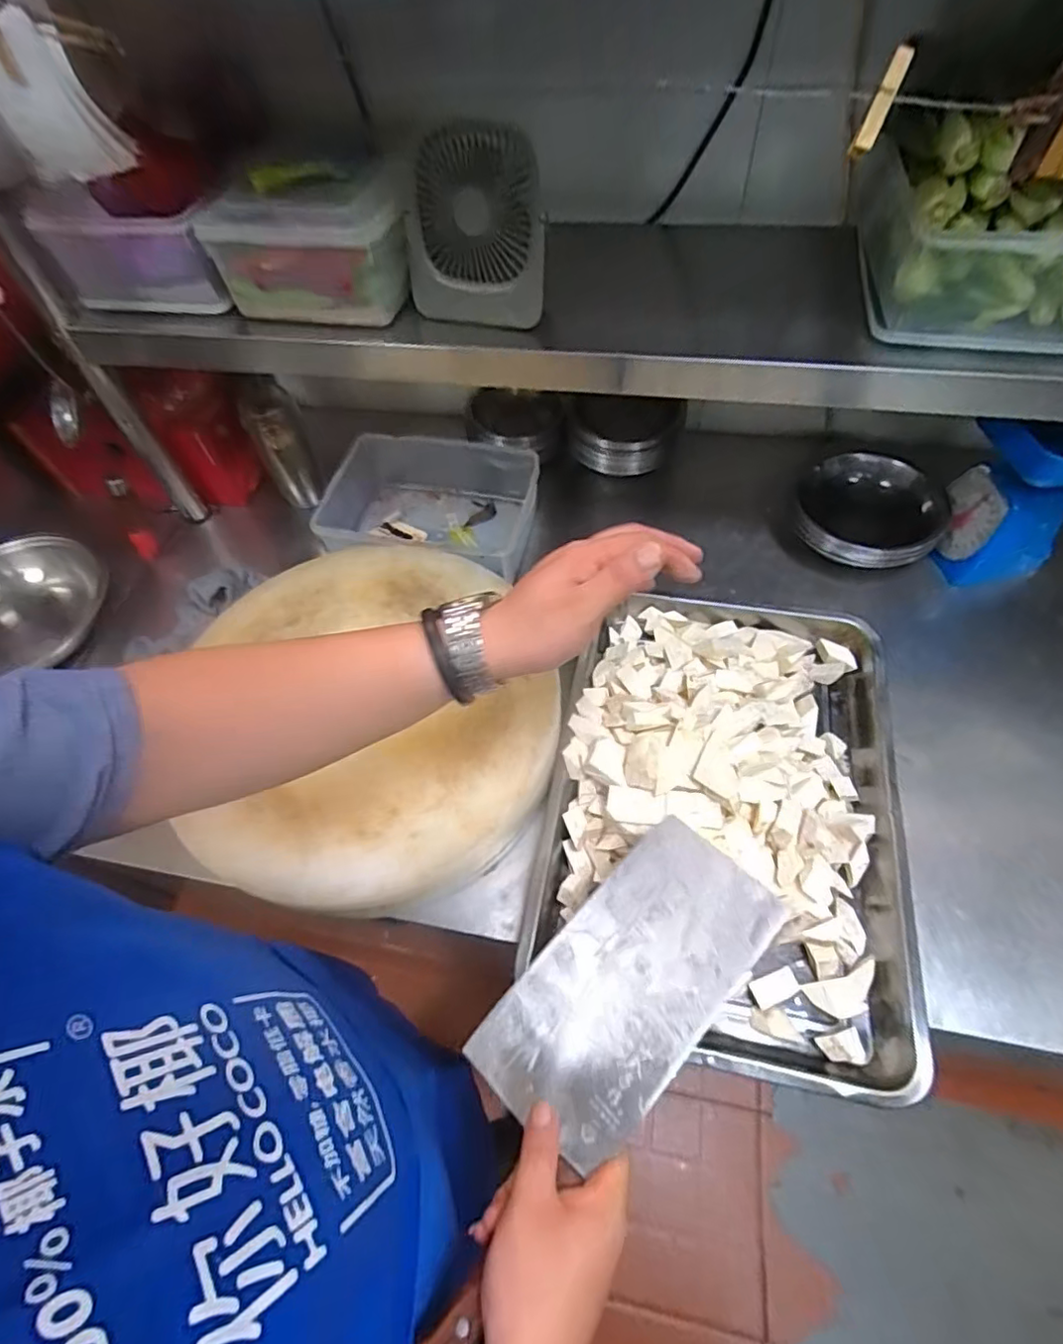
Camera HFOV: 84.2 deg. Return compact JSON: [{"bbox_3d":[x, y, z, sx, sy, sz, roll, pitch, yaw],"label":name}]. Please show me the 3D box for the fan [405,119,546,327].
[{"bbox_3d":[-0.054,-0.383,0.520,0.130,0.137,0.051,8,58,9],"label":"fan"}]

